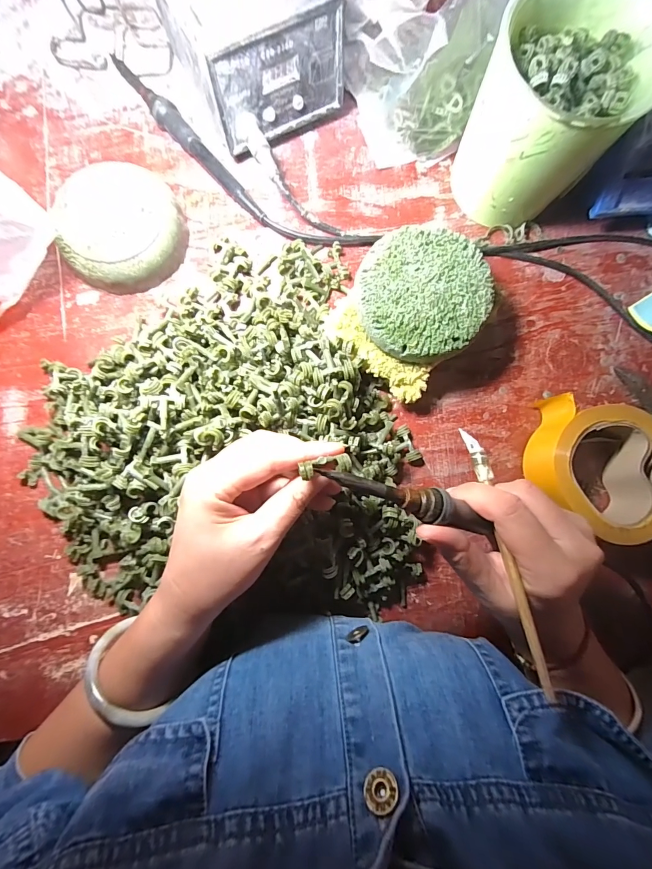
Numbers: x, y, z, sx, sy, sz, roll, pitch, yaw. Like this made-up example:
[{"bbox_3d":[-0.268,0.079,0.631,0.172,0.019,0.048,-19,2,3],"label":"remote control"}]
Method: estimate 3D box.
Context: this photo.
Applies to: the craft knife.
[{"bbox_3d":[0.106,0.066,0.227,0.008,0.012,0.156,-4,66,-2],"label":"craft knife"}]

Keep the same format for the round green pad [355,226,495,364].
[{"bbox_3d":[0.076,-0.111,0.291,0.102,0.017,0.101,0,84,-2],"label":"round green pad"}]

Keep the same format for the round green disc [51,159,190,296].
[{"bbox_3d":[-0.176,-0.178,0.326,0.101,0.038,0.101,0,84,-2],"label":"round green disc"}]

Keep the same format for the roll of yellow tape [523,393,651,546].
[{"bbox_3d":[0.226,0.029,0.314,0.105,0.048,0.100,0,84,-2],"label":"roll of yellow tape"}]

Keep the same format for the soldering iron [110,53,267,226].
[{"bbox_3d":[-0.128,-0.272,0.346,0.017,0.022,0.207,-42,87,-5],"label":"soldering iron"}]

